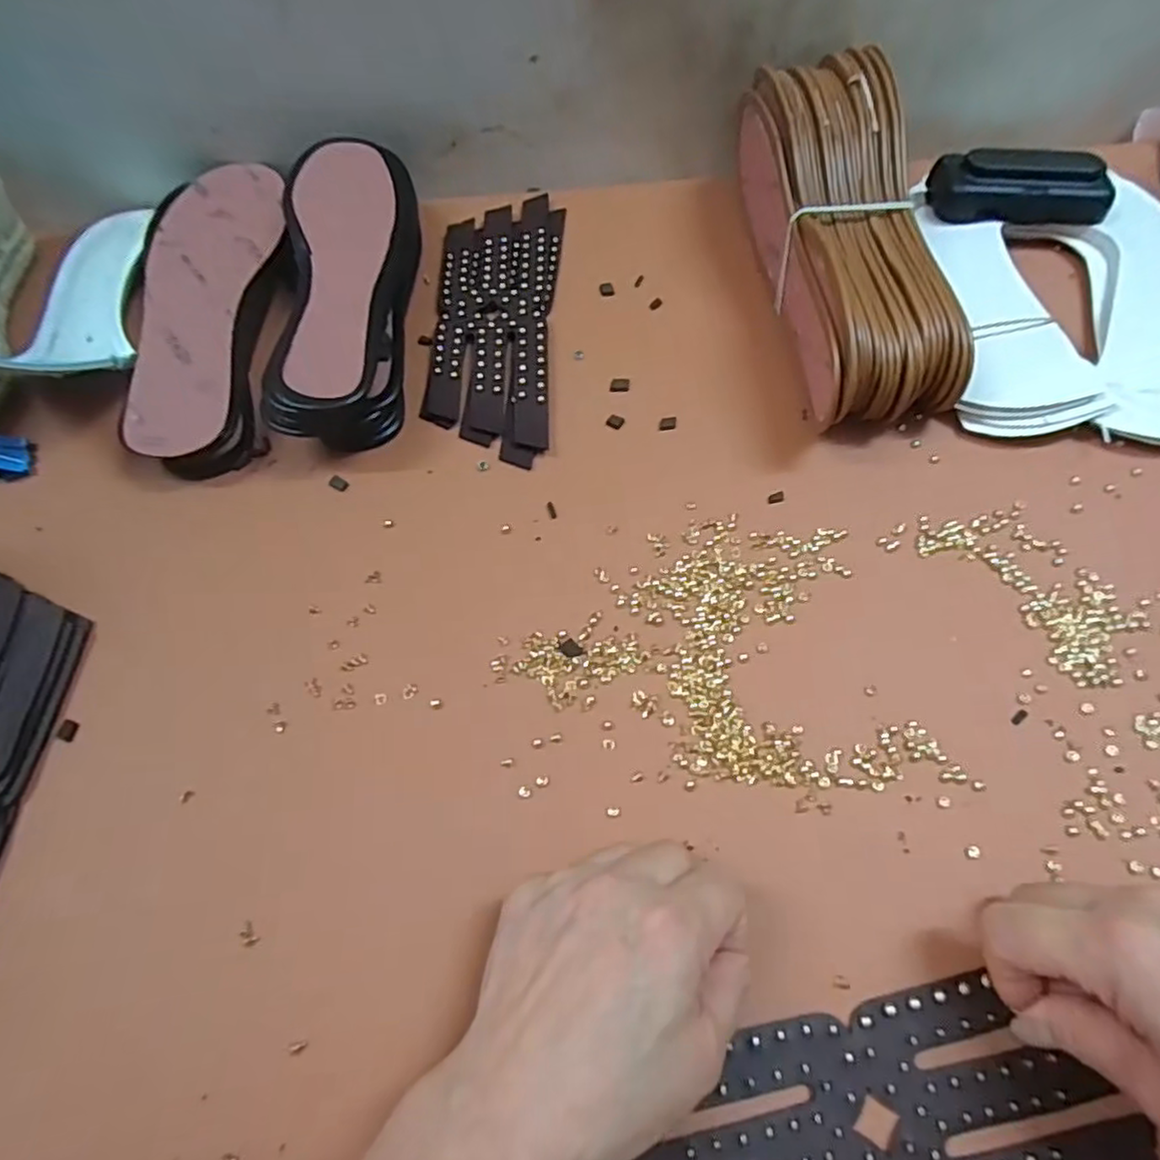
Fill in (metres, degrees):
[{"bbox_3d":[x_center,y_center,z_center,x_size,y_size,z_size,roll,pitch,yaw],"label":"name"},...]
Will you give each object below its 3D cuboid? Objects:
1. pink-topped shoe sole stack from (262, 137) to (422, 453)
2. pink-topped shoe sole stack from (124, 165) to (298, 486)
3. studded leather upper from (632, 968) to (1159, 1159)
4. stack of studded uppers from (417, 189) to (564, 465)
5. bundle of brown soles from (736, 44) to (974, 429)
[{"bbox_3d":[-0.138,-0.175,0.405,0.071,0.052,0.220,-5,63,-1],"label":"pink-topped shoe sole stack"},{"bbox_3d":[-0.217,-0.169,0.412,0.087,0.030,0.234,-11,64,-4],"label":"pink-topped shoe sole stack"},{"bbox_3d":[0.101,0.190,0.233,0.172,0.008,0.068,-11,64,-6],"label":"studded leather upper"},{"bbox_3d":[-0.053,-0.167,0.426,0.075,0.010,0.217,1,63,2],"label":"stack of studded uppers"},{"bbox_3d":[0.154,-0.196,0.395,0.082,0.084,0.238,-5,63,-1],"label":"bundle of brown soles"}]

